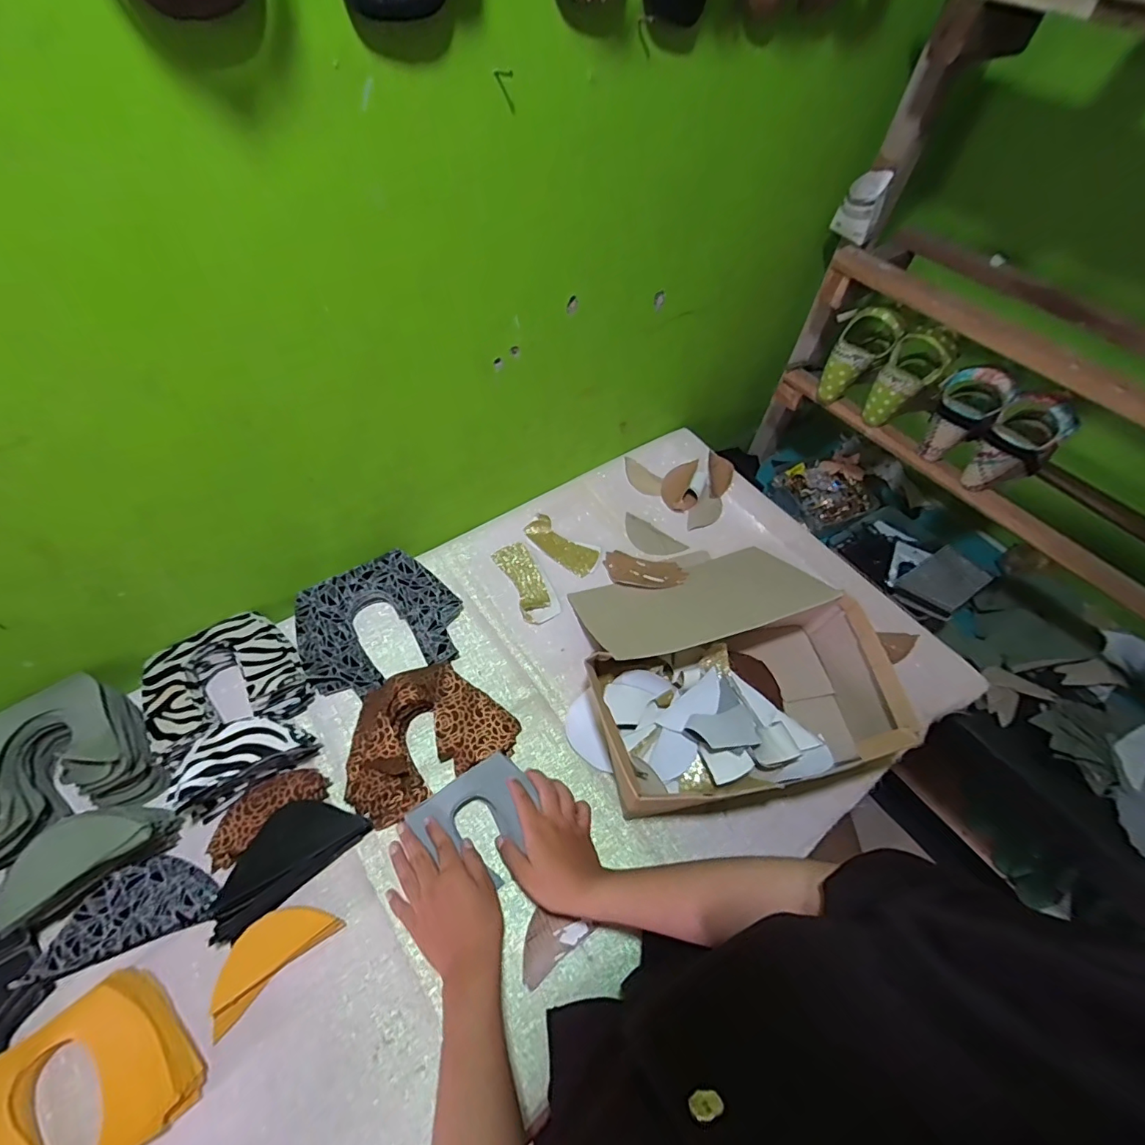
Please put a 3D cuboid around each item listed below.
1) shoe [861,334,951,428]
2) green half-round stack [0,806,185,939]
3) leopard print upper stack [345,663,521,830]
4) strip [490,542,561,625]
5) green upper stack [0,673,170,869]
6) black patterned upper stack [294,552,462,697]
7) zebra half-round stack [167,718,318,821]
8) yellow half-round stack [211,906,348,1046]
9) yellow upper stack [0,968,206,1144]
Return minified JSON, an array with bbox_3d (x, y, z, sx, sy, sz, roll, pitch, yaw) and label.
[{"bbox_3d":[0.506,-0.290,0.768,0.078,0.125,0.088,33,58,17],"label":"shoe"},{"bbox_3d":[-0.451,0.262,0.466,0.125,0.059,0.058,-34,64,-25],"label":"green half-round stack"},{"bbox_3d":[-0.172,0.183,0.583,0.184,0.047,0.133,-26,61,-22],"label":"leopard print upper stack"},{"bbox_3d":[-0.066,0.012,0.731,0.054,0.008,0.133,-21,59,-19],"label":"strip"},{"bbox_3d":[-0.536,0.194,0.521,0.158,0.051,0.141,-28,62,-23],"label":"green upper stack"},{"bbox_3d":[-0.250,0.066,0.663,0.192,0.038,0.176,-24,60,-21],"label":"black patterned upper stack"},{"bbox_3d":[-0.351,0.195,0.529,0.131,0.064,0.053,-26,61,-22],"label":"zebra half-round stack"},{"bbox_3d":[-0.282,0.352,0.467,0.114,0.012,0.054,-36,65,-26],"label":"yellow half-round stack"},{"bbox_3d":[-0.403,0.426,0.403,0.160,0.027,0.123,-33,64,-25],"label":"yellow upper stack"}]

